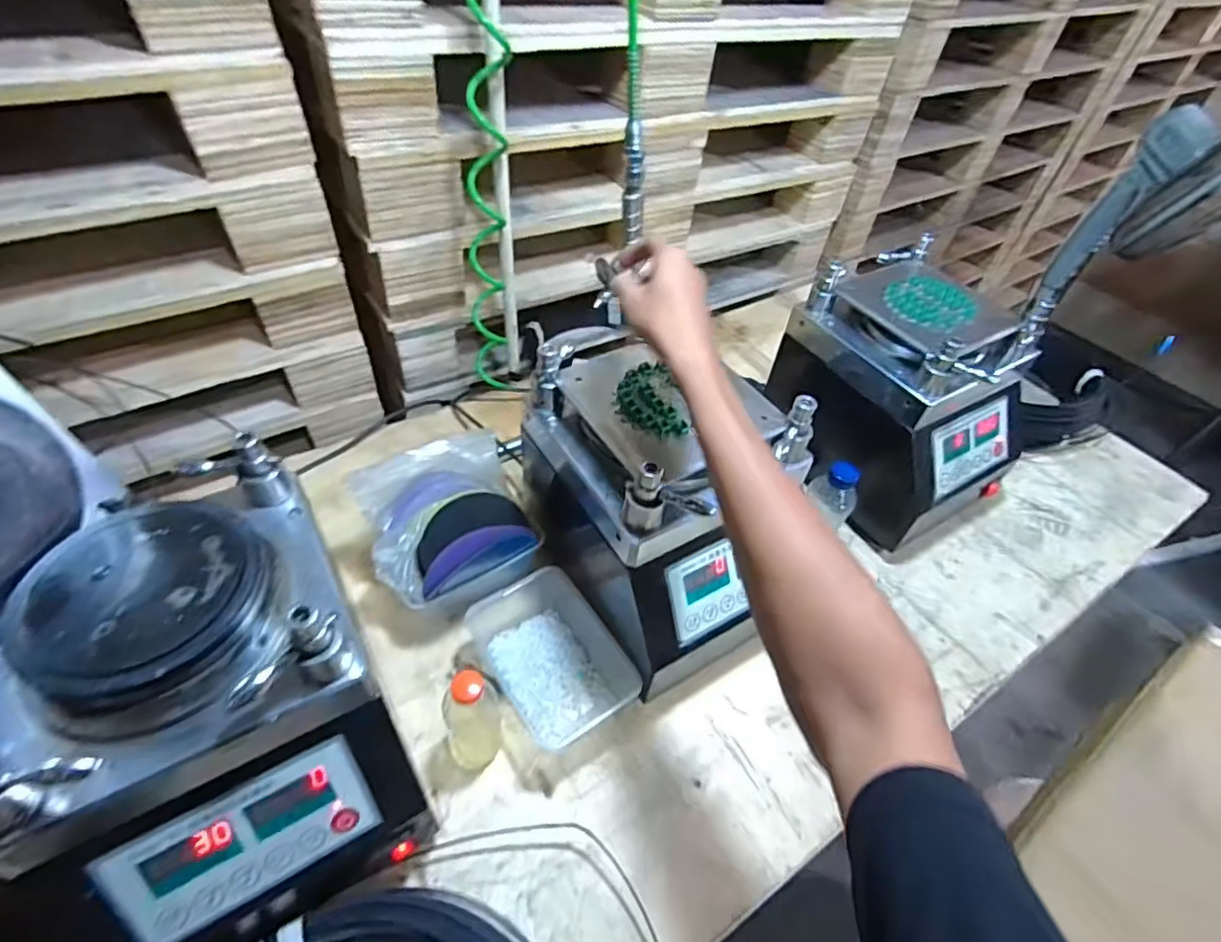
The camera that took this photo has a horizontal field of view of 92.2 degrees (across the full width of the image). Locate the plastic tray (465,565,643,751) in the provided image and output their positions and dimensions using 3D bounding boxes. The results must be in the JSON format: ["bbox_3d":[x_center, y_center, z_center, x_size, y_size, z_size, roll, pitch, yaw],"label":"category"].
[{"bbox_3d":[-0.063,0.196,0.642,0.132,0.051,0.175,-31,58,-28],"label":"plastic tray"}]

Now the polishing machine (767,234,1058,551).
[{"bbox_3d":[0.386,-0.106,0.795,0.210,0.280,0.289,-21,54,-22],"label":"polishing machine"}]

